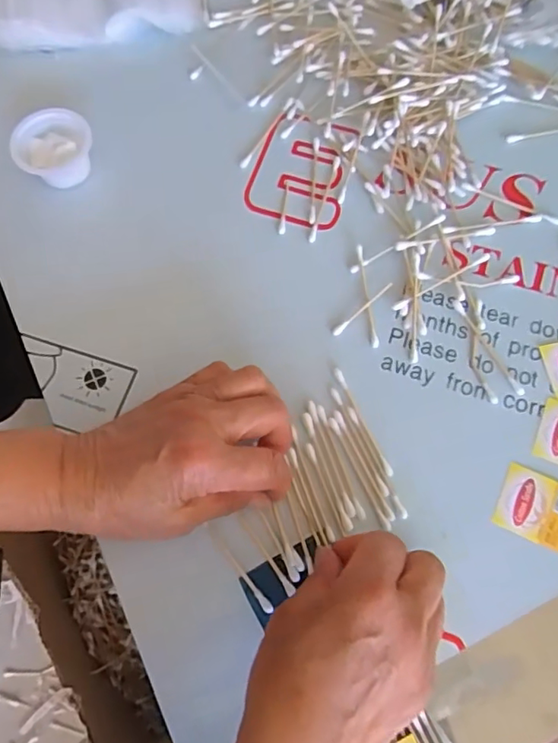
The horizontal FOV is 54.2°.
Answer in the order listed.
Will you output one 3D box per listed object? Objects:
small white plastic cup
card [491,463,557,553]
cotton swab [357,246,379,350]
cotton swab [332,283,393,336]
[{"bbox_3d":[-0.158,-0.154,0.392,0.056,0.033,0.051,-13,72,-4],"label":"small white plastic cup"},{"bbox_3d":[0.152,0.080,0.322,0.042,0.004,0.039,24,73,11],"label":"card"},{"bbox_3d":[0.058,-0.051,0.363,0.005,0.004,0.072,-7,71,-2],"label":"cotton swab"},{"bbox_3d":[0.056,-0.041,0.359,0.052,0.004,0.006,-37,75,-12],"label":"cotton swab"}]

